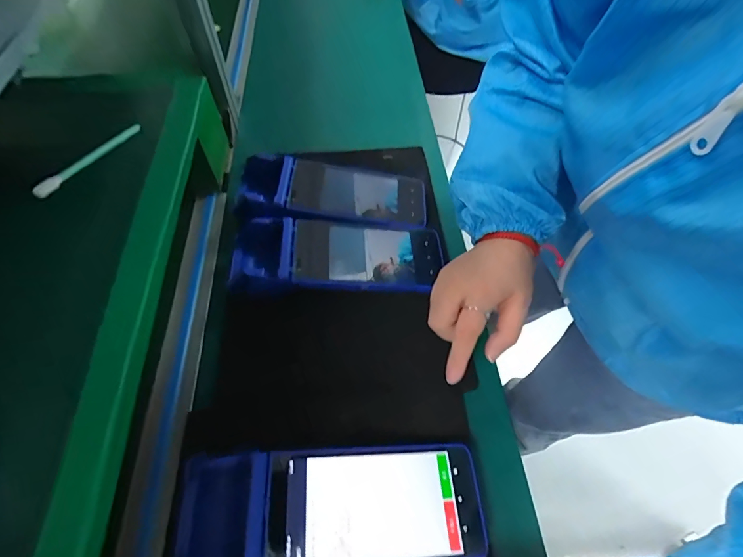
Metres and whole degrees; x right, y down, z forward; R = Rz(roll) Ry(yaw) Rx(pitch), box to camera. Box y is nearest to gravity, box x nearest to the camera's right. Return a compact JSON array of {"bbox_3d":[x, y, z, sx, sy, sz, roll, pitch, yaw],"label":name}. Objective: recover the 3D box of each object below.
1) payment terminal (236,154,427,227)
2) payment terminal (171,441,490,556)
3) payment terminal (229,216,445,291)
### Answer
[{"bbox_3d":[-0.048,-0.108,0.459,0.226,0.045,0.095,-2,56,-1],"label":"payment terminal"},{"bbox_3d":[-0.028,0.171,0.292,0.223,0.047,0.082,-3,56,-3],"label":"payment terminal"},{"bbox_3d":[-0.035,-0.031,0.415,0.226,0.038,0.092,-3,56,-3],"label":"payment terminal"}]

